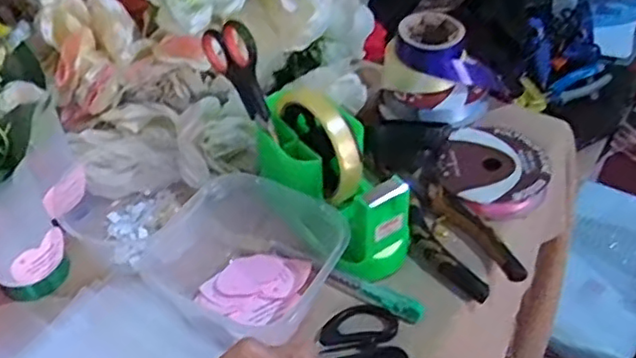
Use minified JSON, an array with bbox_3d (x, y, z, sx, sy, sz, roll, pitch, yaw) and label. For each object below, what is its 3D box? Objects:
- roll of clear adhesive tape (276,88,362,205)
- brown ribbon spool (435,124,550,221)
[{"bbox_3d":[0.003,-0.020,0.492,0.022,0.092,0.085,-27,49,-26],"label":"roll of clear adhesive tape"},{"bbox_3d":[0.149,-0.010,0.546,0.087,0.017,0.098,16,45,17],"label":"brown ribbon spool"}]

